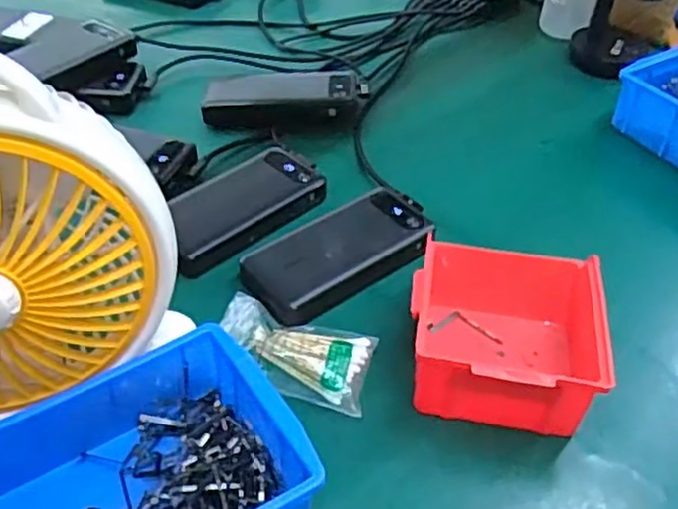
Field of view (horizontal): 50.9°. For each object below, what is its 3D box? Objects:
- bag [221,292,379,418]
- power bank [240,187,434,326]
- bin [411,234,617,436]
[{"bbox_3d":[-0.032,0.068,0.496,0.108,0.018,0.069,13,44,10],"label":"bag"},{"bbox_3d":[0.002,-0.003,0.573,0.155,0.022,0.077,-26,51,-28],"label":"power bank"},{"bbox_3d":[0.114,0.048,0.496,0.123,0.061,0.139,9,44,5],"label":"bin"}]

